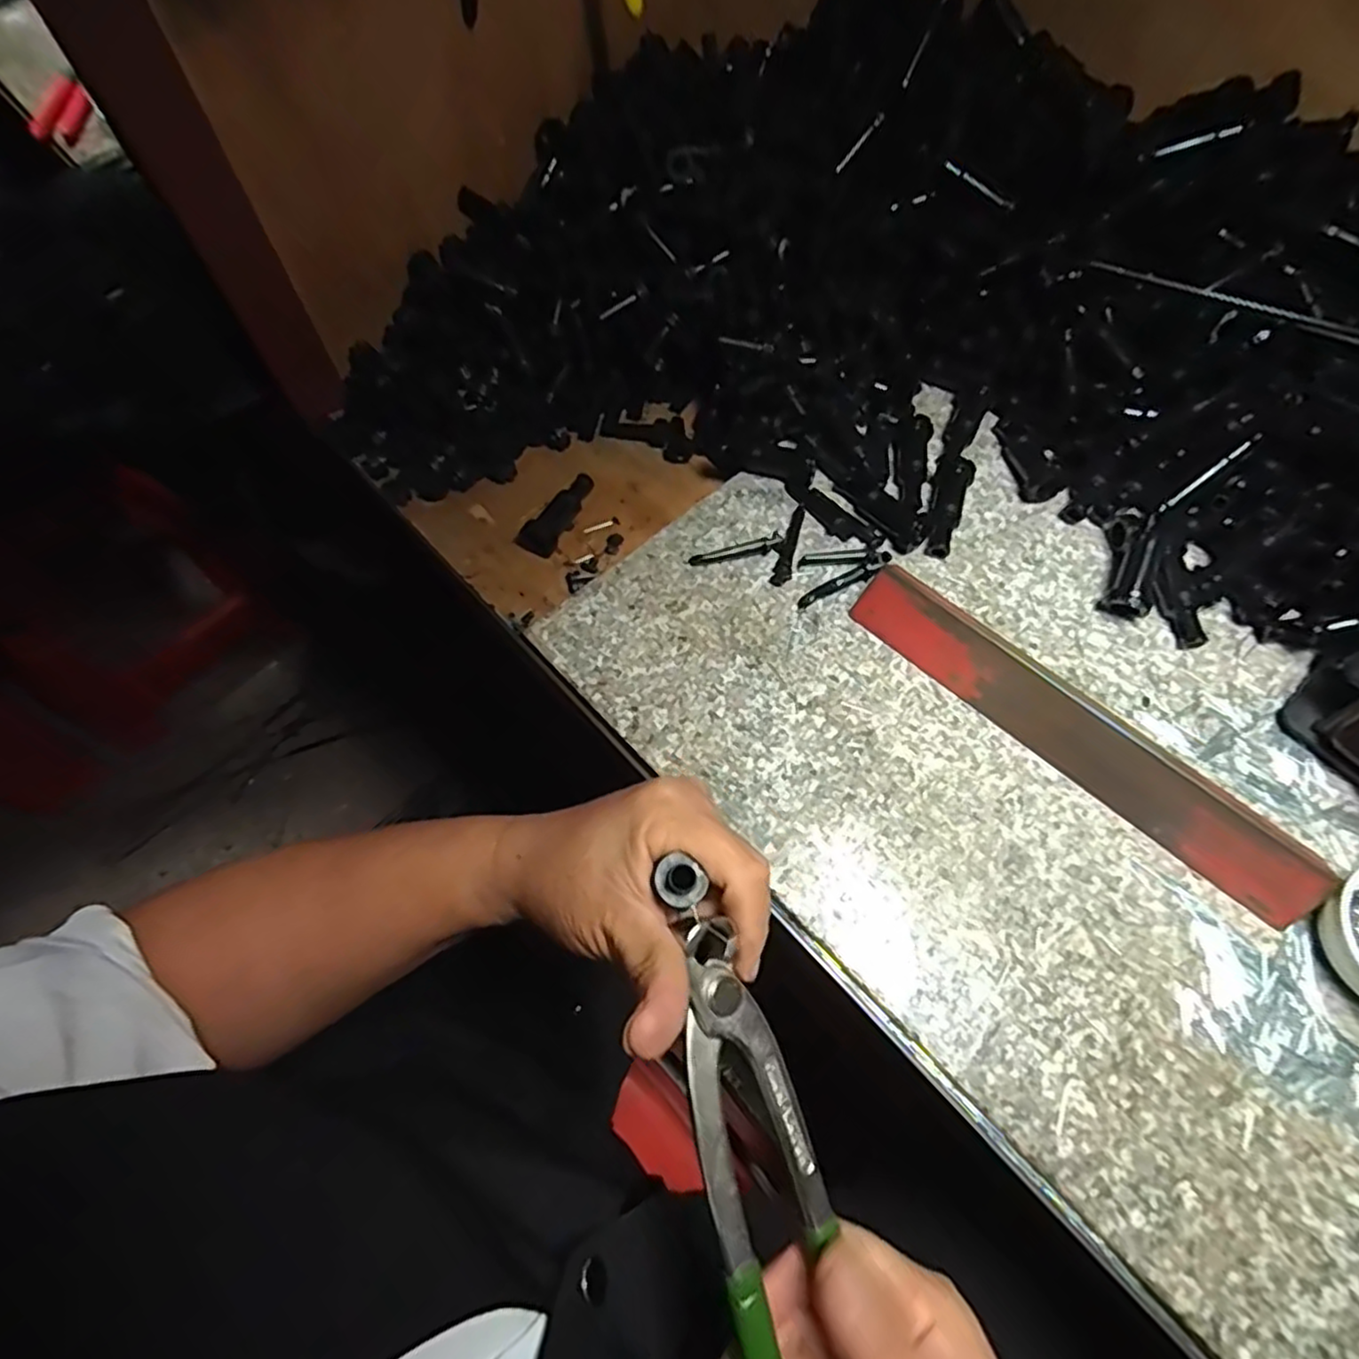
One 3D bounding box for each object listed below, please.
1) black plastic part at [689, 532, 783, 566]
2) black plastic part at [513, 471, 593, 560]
[{"bbox_3d":[0.035,-0.079,0.425,0.057,0.006,0.010,-13,64,-7],"label":"black plastic part"},{"bbox_3d":[-0.081,-0.113,0.467,0.025,0.013,0.068,24,65,11],"label":"black plastic part"}]

